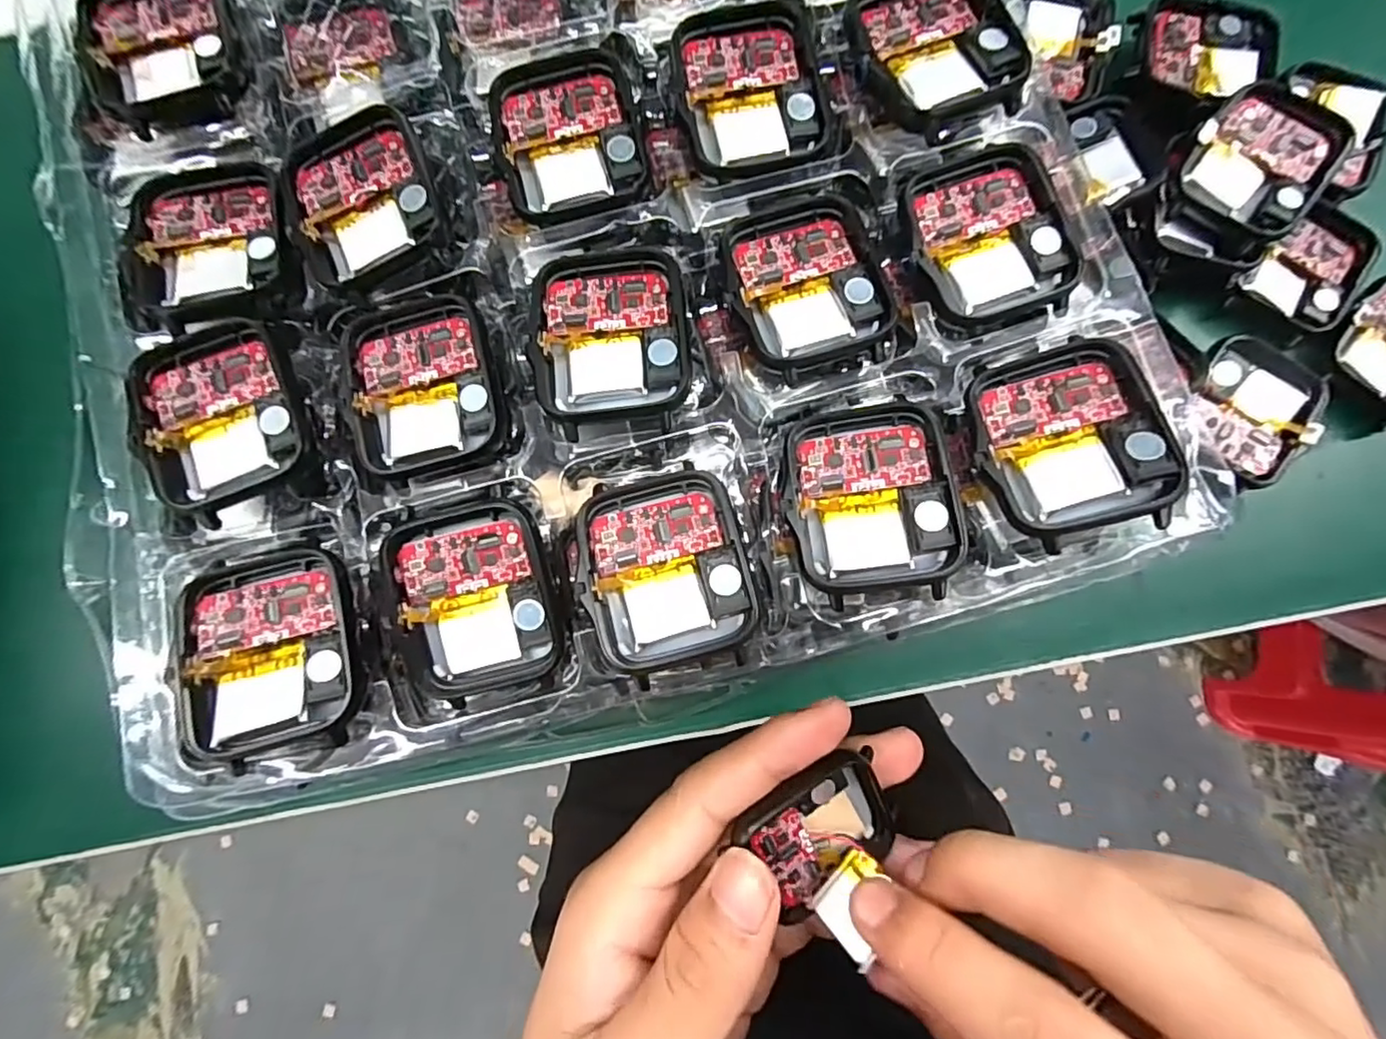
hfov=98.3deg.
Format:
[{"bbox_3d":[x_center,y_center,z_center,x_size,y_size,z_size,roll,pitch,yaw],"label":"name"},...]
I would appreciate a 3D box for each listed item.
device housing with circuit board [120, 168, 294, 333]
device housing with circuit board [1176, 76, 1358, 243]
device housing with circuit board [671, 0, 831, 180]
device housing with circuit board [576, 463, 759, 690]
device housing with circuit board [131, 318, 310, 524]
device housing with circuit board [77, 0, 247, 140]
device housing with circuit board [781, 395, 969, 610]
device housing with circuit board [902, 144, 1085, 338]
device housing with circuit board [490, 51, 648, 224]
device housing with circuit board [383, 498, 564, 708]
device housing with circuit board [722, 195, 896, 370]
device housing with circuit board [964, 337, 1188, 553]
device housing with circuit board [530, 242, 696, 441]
[{"bbox_3d":[-0.126,-0.072,0.157,0.042,0.009,0.047,-4,82,0],"label":"device housing with circuit board"},{"bbox_3d":[0.173,-0.110,0.182,0.039,0.007,0.043,31,96,11],"label":"device housing with circuit board"},{"bbox_3d":[0.015,-0.114,0.160,0.037,0.010,0.045,-10,82,0],"label":"device housing with circuit board"},{"bbox_3d":[-0.006,0.012,0.139,0.037,0.007,0.045,-16,84,0],"label":"device housing with circuit board"},{"bbox_3d":[-0.117,-0.025,0.148,0.037,0.007,0.044,-23,83,-2],"label":"device housing with circuit board"},{"bbox_3d":[-0.143,-0.131,0.163,0.037,0.007,0.050,-19,82,-2],"label":"device housing with circuit board"},{"bbox_3d":[0.041,-0.005,0.139,0.038,0.008,0.044,-8,84,1],"label":"device housing with circuit board"},{"bbox_3d":[0.075,-0.072,0.153,0.037,0.005,0.045,-15,84,0],"label":"device housing with circuit board"},{"bbox_3d":[-0.033,-0.103,0.161,0.036,0.006,0.044,-15,82,-1],"label":"device housing with circuit board"},{"bbox_3d":[-0.052,0.020,0.144,0.038,0.010,0.045,-11,84,1],"label":"device housing with circuit board"},{"bbox_3d":[0.028,-0.061,0.152,0.036,0.006,0.043,-16,84,0],"label":"device housing with circuit board"},{"bbox_3d":[0.086,-0.019,0.139,0.037,0.006,0.046,-15,73,12],"label":"device housing with circuit board"},{"bbox_3d":[-0.020,-0.046,0.149,0.037,0.008,0.045,-4,84,1],"label":"device housing with circuit board"}]

